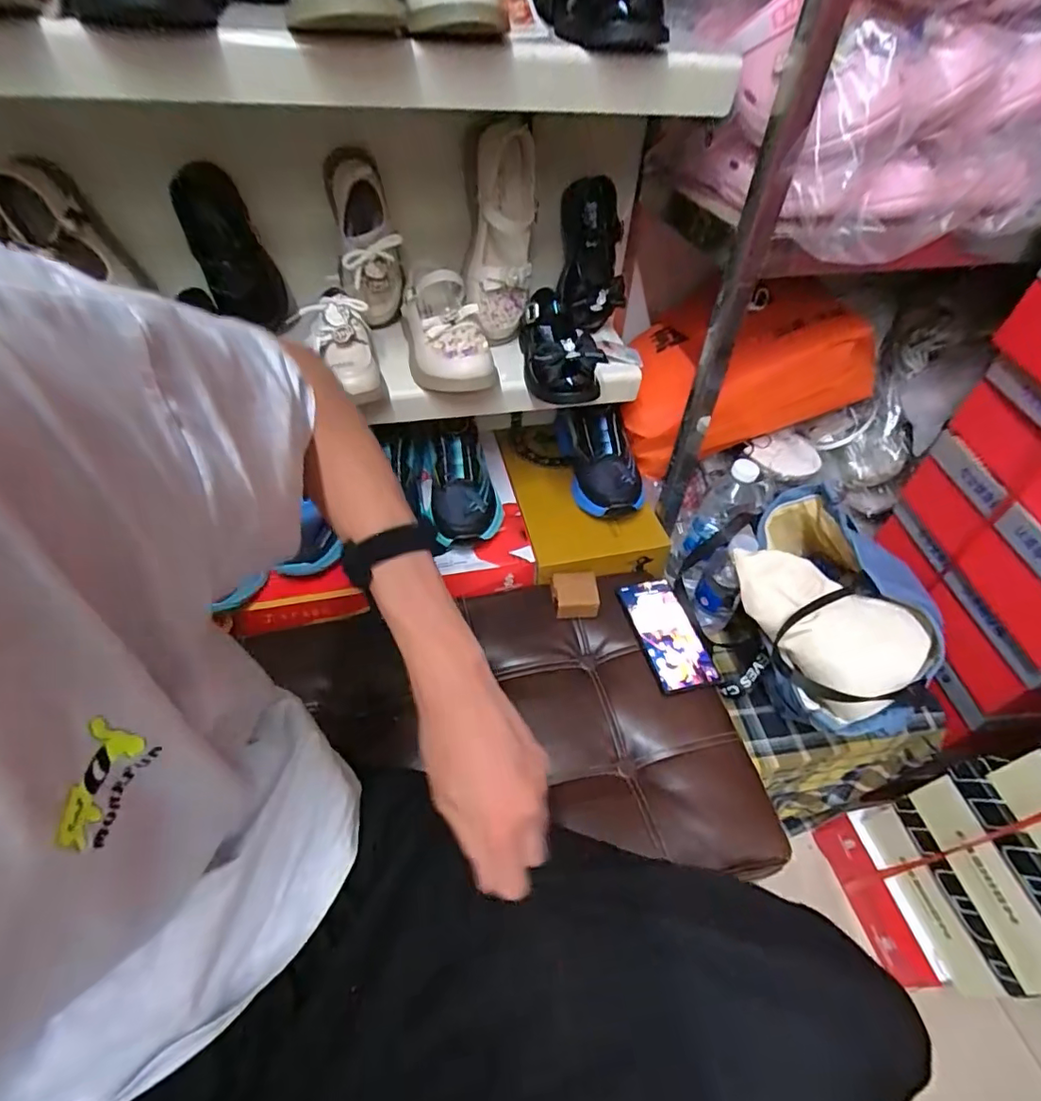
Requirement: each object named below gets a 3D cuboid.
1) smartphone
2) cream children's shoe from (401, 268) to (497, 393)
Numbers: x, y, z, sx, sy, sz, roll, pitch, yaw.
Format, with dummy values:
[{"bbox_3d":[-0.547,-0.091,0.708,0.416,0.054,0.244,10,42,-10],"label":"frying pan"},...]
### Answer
[{"bbox_3d":[0.187,0.105,0.683,0.077,0.012,0.157,-12,51,-10],"label":"smartphone"},{"bbox_3d":[-0.091,-0.270,0.633,0.092,0.081,0.176,-7,50,-8],"label":"cream children's shoe"}]

